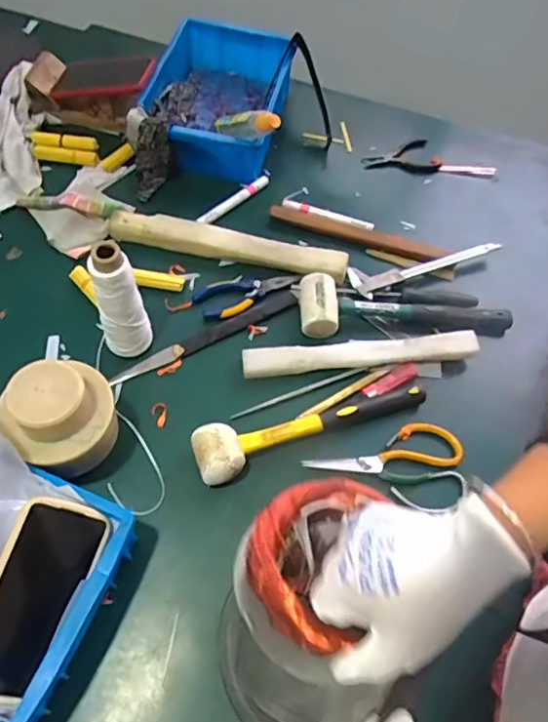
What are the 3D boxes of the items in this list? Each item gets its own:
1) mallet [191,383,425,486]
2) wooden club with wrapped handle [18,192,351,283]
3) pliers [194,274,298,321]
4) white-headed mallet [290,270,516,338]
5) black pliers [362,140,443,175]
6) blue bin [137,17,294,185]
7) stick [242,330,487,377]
[{"bbox_3d":[0.052,0.073,0.624,0.286,0.053,0.063,-14,62,-12],"label":"mallet"},{"bbox_3d":[-0.132,-0.182,0.767,0.479,0.035,0.048,13,60,2],"label":"wooden club with wrapped handle"},{"bbox_3d":[-0.035,-0.096,0.741,0.142,0.011,0.062,-23,65,-17],"label":"pliers"},{"bbox_3d":[0.176,-0.070,0.718,0.295,0.046,0.085,1,60,-4],"label":"white-headed mallet"},{"bbox_3d":[0.208,-0.335,0.899,0.124,0.012,0.087,-9,62,-10],"label":"black pliers"},{"bbox_3d":[-0.093,-0.415,0.879,0.210,0.088,0.283,13,60,3],"label":"blue bin"},{"bbox_3d":[0.112,-0.009,0.692,0.300,0.026,0.033,-4,61,-7],"label":"stick"}]

